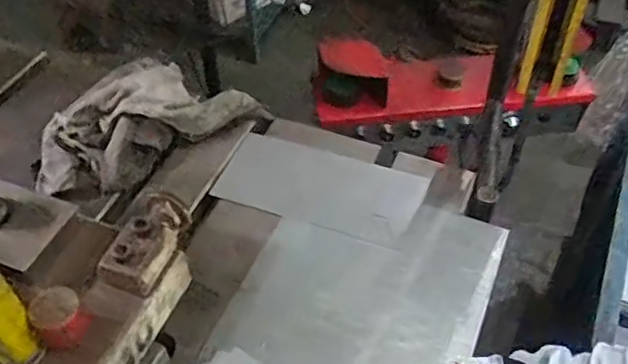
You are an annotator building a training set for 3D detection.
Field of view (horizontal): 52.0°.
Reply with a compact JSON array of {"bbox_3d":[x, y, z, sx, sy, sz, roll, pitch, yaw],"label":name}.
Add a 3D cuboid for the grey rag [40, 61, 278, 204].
[{"bbox_3d":[-0.224,-0.091,0.856,0.298,0.085,0.157,-24,52,-20],"label":"grey rag"}]

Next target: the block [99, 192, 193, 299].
[{"bbox_3d":[-0.146,0.051,0.572,0.045,0.042,0.091,15,50,16],"label":"block"}]

